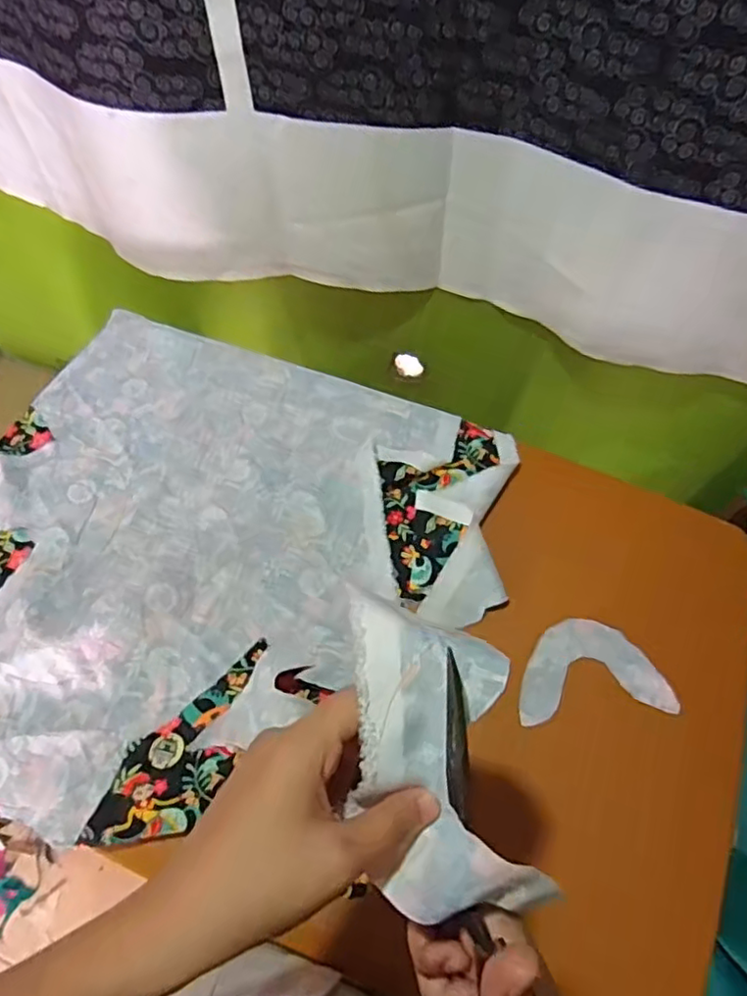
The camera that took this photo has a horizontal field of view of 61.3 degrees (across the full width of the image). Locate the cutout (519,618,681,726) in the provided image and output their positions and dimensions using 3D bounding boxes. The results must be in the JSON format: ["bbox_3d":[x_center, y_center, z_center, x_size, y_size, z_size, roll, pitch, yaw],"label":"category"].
[{"bbox_3d":[0.192,0.151,0.561,0.136,0.011,0.085,-4,63,-3],"label":"cutout"}]

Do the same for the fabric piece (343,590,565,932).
[{"bbox_3d":[0.028,0.105,0.270,0.070,0.026,0.132,-10,73,-6],"label":"fabric piece"}]

